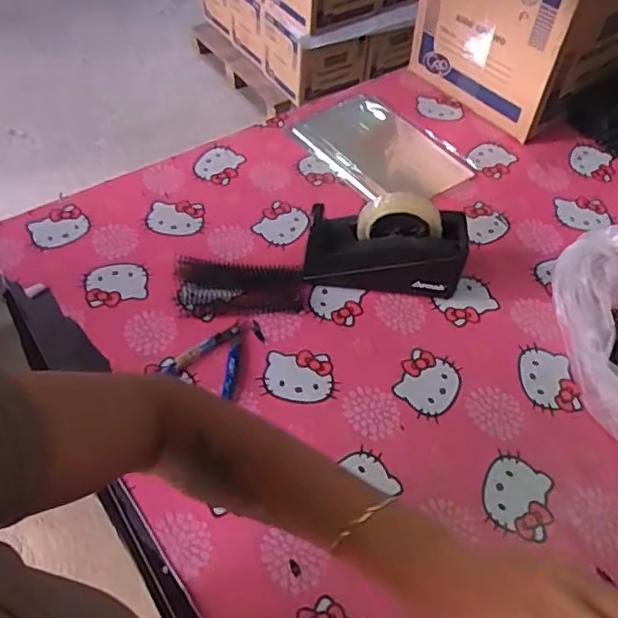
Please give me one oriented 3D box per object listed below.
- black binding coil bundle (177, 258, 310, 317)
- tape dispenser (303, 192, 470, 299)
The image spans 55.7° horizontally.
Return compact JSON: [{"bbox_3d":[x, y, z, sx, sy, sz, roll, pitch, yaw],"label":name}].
[{"bbox_3d":[-0.090,-0.032,0.784,0.171,0.008,0.088,0,53,-4],"label":"black binding coil bundle"},{"bbox_3d":[0.097,-0.083,0.750,0.199,0.124,0.069,6,53,0],"label":"tape dispenser"}]

